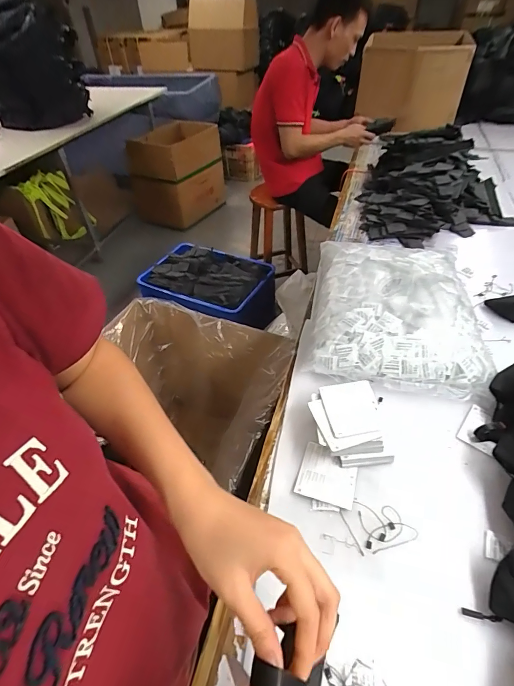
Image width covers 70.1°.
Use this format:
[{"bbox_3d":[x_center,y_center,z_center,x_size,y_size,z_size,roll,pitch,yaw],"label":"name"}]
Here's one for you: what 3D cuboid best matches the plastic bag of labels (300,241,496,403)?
[{"bbox_3d":[0.305,-0.086,0.821,0.358,0.095,0.424,6,45,10],"label":"plastic bag of labels"}]

